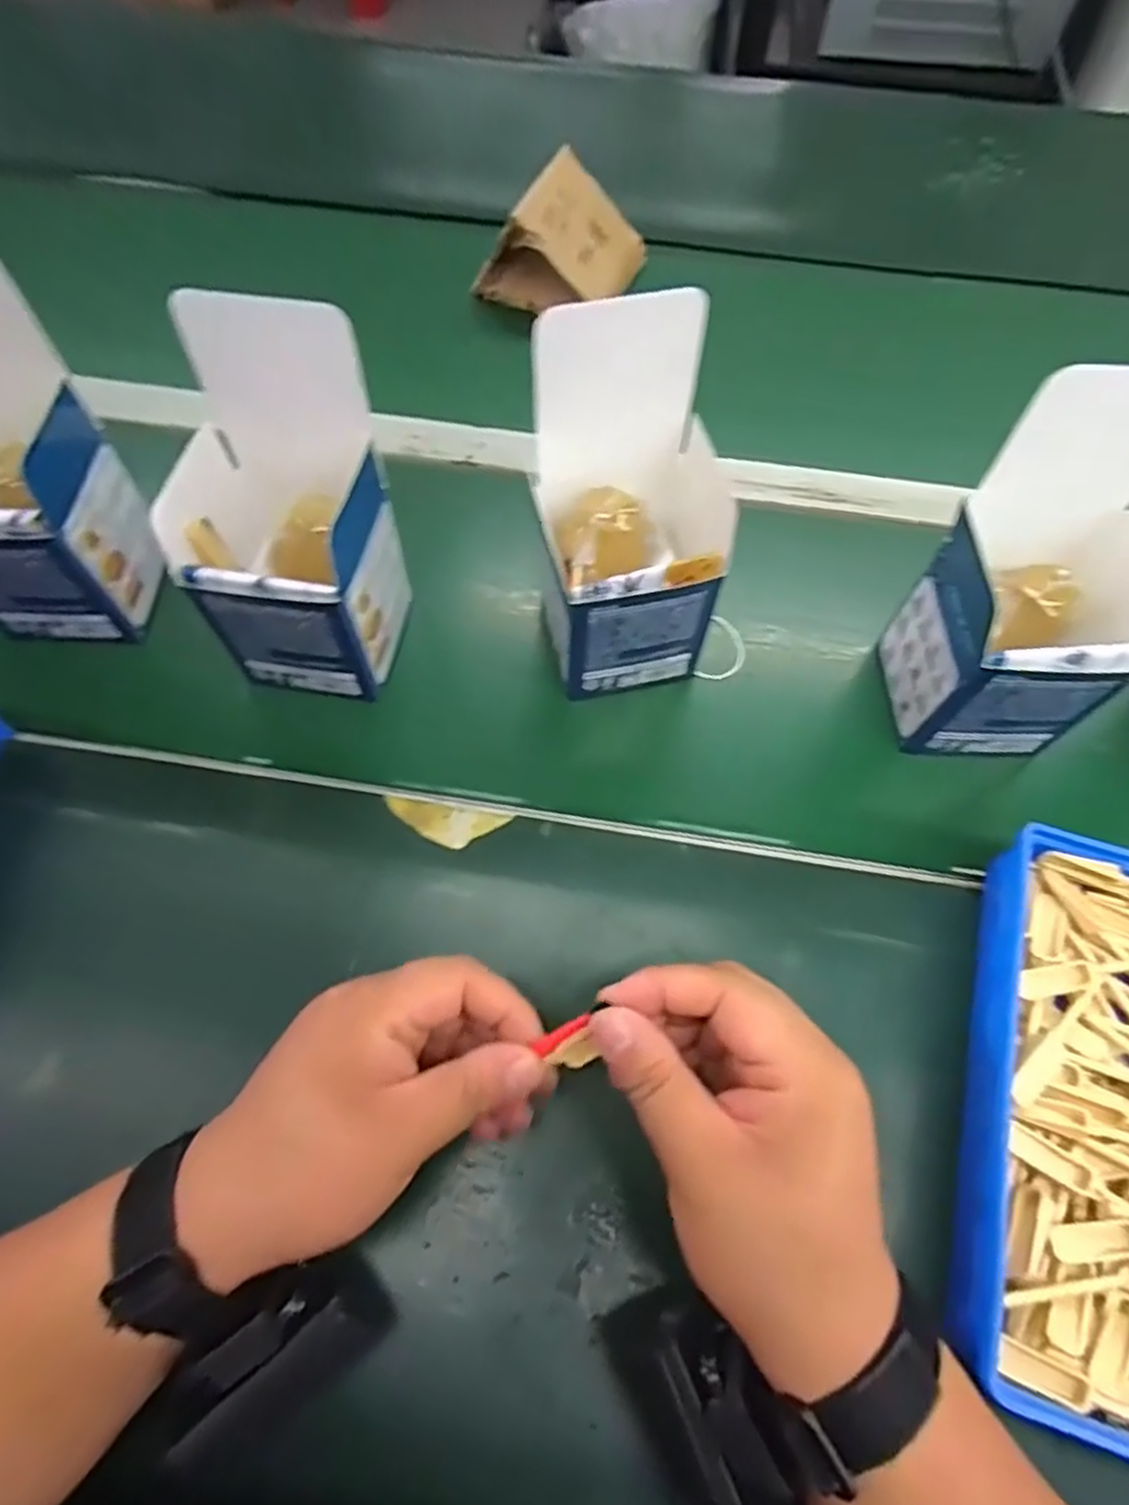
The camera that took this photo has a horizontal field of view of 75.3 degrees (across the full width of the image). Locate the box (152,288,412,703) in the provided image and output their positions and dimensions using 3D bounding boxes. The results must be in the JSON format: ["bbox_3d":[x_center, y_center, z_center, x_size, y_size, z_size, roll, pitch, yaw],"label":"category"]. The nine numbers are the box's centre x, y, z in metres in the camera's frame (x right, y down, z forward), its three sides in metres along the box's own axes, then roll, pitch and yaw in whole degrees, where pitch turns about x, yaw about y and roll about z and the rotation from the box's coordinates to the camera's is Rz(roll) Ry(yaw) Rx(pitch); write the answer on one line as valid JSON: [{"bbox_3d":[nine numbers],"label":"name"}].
[{"bbox_3d":[-0.145,-0.118,0.378,0.090,0.169,0.095,7,63,2],"label":"box"}]

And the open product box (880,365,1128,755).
[{"bbox_3d":[0.240,-0.080,0.365,0.095,0.166,0.094,1,63,0],"label":"open product box"}]

